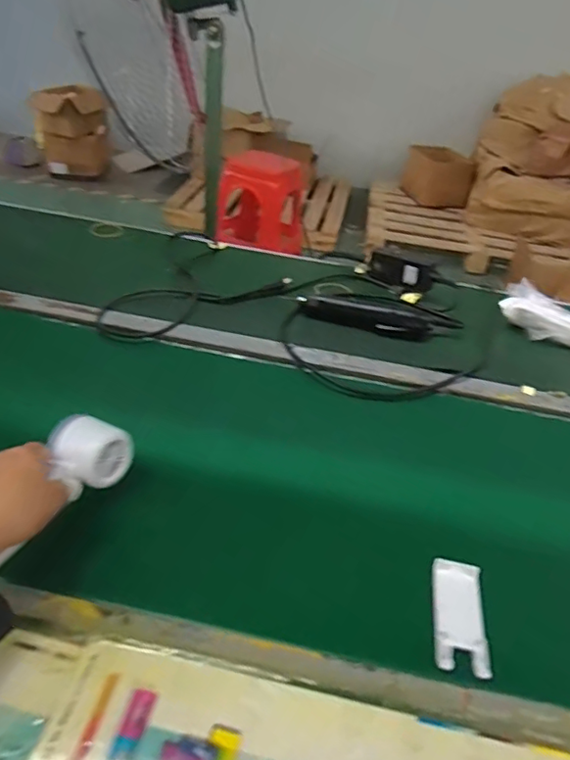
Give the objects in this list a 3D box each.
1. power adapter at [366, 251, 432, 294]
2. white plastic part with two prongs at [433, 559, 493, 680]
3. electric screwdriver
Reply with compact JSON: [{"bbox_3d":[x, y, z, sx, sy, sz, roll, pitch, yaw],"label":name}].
[{"bbox_3d":[0.193,-0.185,0.964,0.119,0.046,0.031,31,43,29],"label":"power adapter"},{"bbox_3d":[0.151,0.202,0.489,0.042,0.006,0.104,11,37,4],"label":"white plastic part with two prongs"},{"bbox_3d":[0.142,-0.093,0.862,0.250,0.033,0.054,12,37,6],"label":"electric screwdriver"}]

